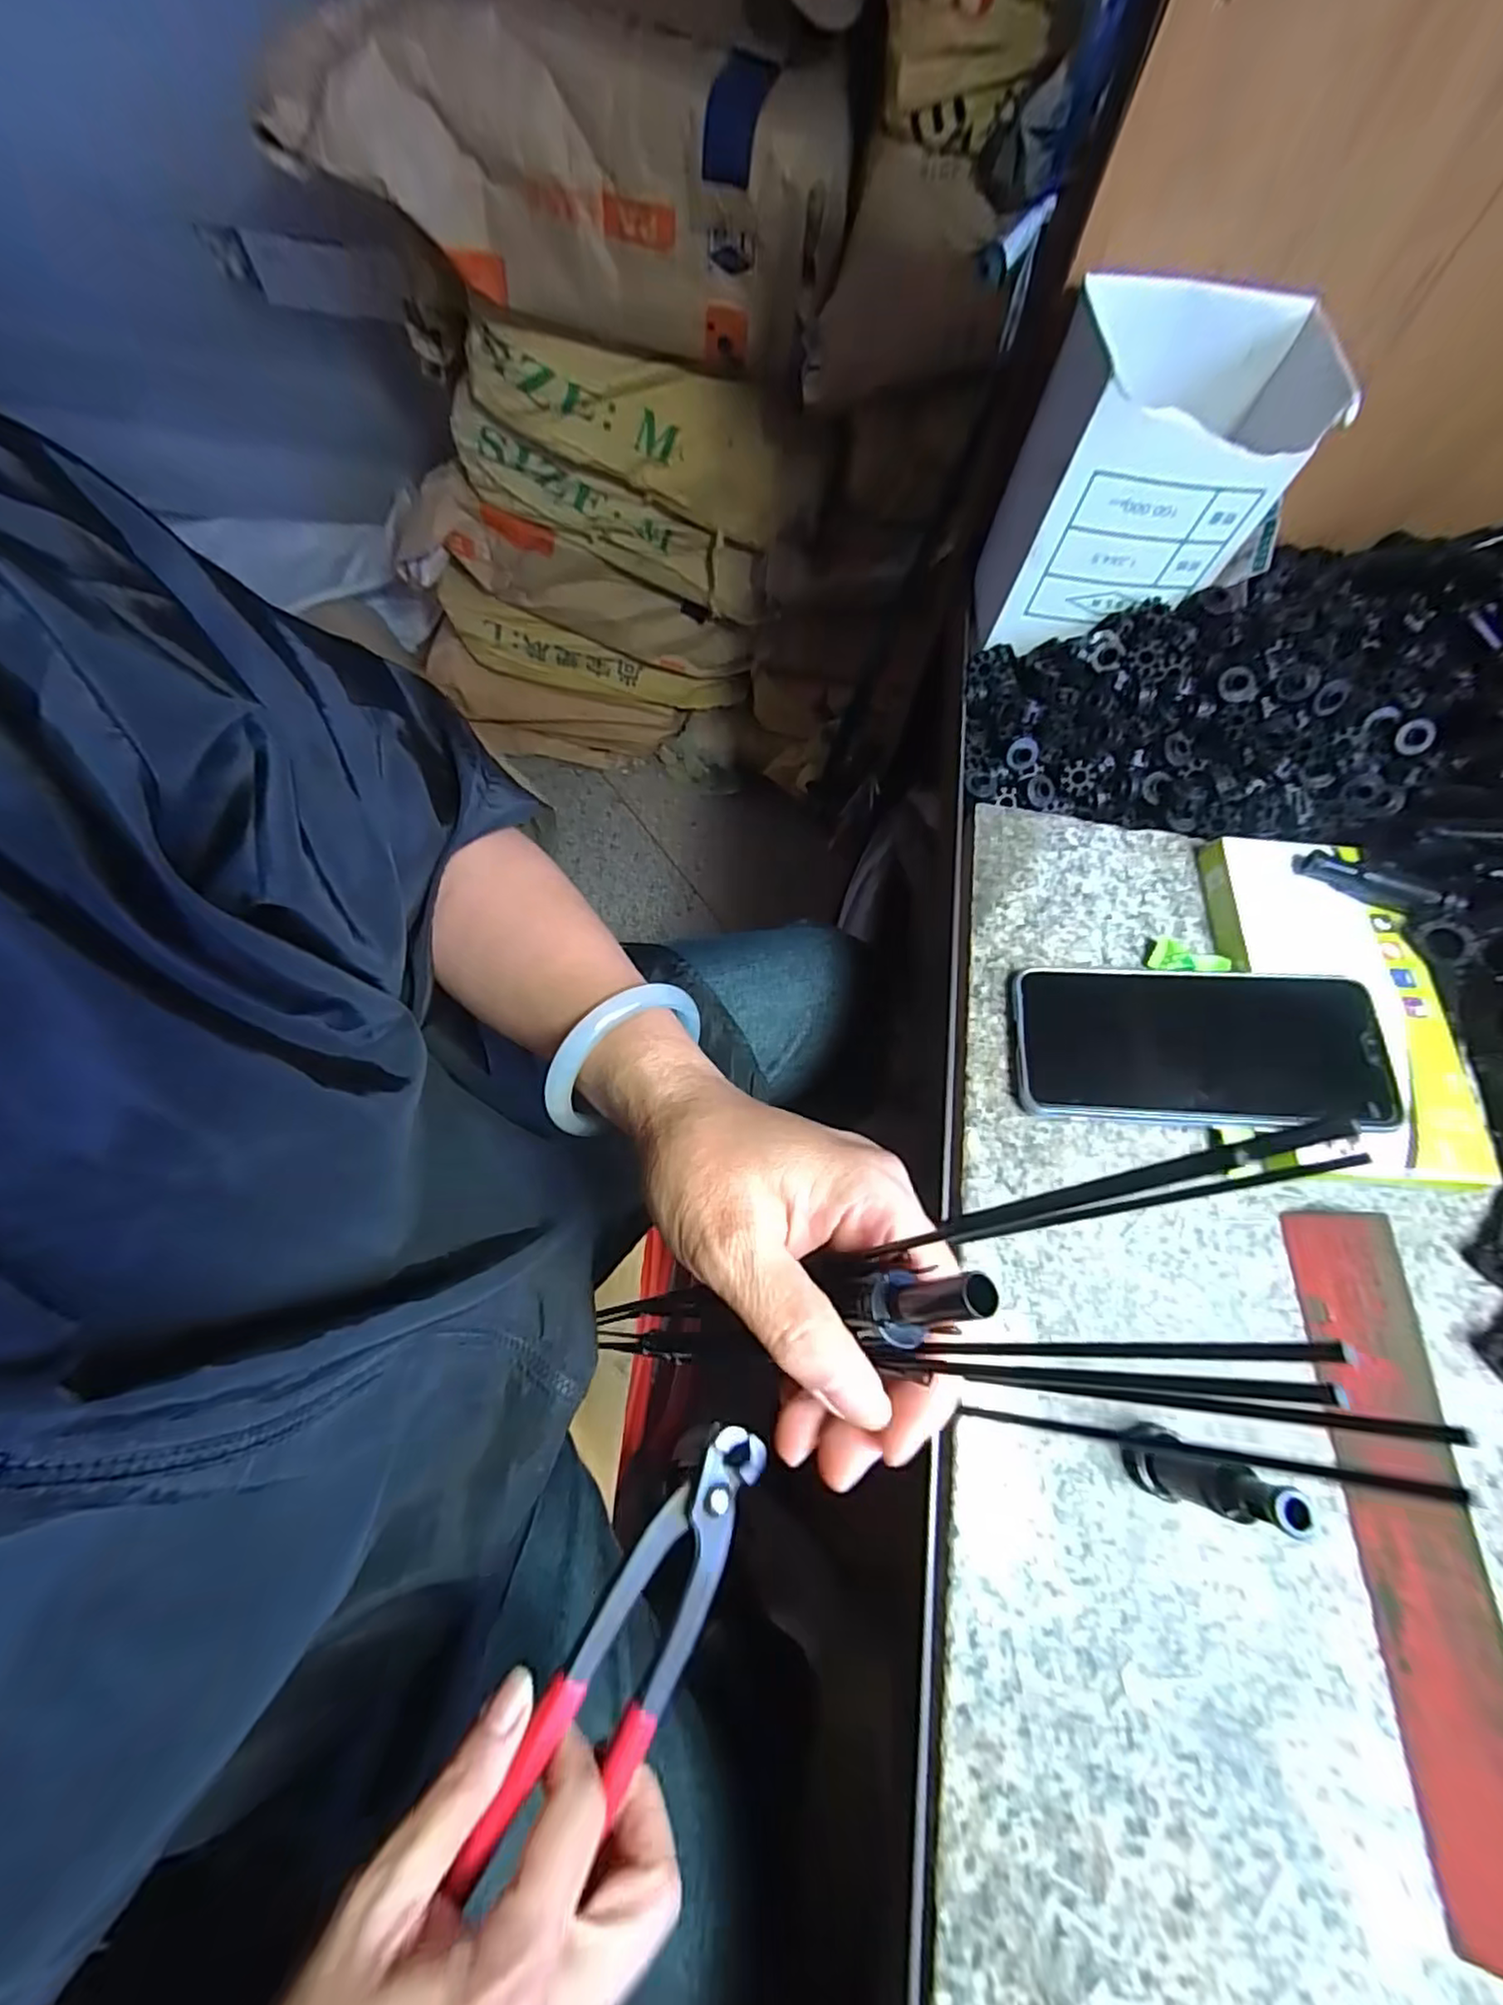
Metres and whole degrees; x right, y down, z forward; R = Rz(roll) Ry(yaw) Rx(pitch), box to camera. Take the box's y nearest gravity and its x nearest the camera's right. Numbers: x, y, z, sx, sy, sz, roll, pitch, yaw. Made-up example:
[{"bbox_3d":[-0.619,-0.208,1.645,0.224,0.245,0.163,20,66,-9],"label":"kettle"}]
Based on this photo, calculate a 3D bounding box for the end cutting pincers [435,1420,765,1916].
[{"bbox_3d":[-0.037,0.230,0.240,0.044,0.020,0.141,44,71,-12],"label":"end cutting pincers"}]

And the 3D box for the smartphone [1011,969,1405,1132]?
[{"bbox_3d":[0.207,0.020,0.310,0.157,0.011,0.074,2,70,10],"label":"smartphone"}]

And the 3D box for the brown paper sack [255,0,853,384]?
[{"bbox_3d":[-0.161,-0.769,0.626,0.500,0.182,0.169,9,69,1],"label":"brown paper sack"}]

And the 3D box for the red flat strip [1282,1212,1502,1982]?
[{"bbox_3d":[0.247,0.199,0.246,0.028,0.025,0.226,3,69,-1],"label":"red flat strip"}]

